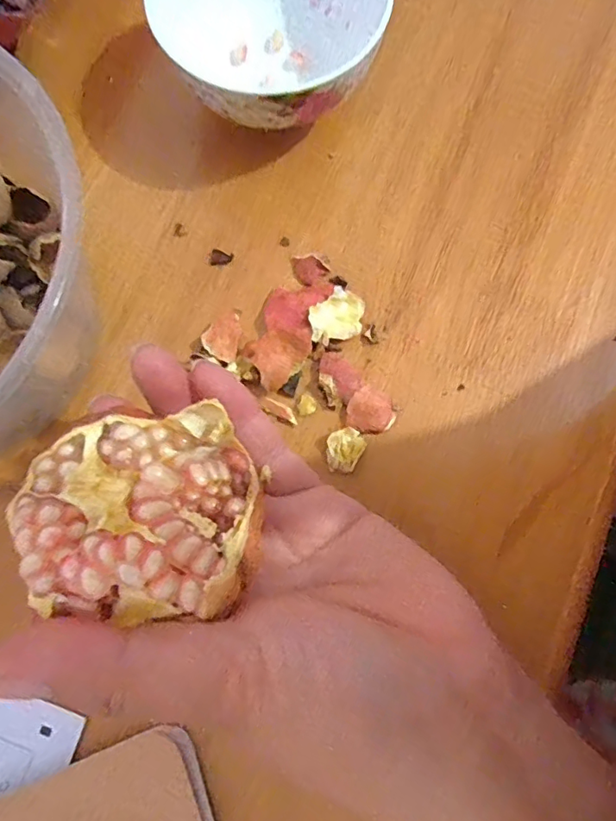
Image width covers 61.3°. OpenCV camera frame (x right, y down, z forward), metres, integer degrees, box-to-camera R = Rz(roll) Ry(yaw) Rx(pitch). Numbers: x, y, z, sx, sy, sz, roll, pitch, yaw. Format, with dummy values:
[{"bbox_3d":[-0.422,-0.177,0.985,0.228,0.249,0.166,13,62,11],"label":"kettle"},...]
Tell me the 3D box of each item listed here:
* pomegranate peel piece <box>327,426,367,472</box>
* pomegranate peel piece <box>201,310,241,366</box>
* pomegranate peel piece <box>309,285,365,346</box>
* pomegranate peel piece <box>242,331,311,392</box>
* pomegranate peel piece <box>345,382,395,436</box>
[{"bbox_3d":[0.015,0.016,0.213,0.015,0.004,0.019,31,80,6],"label":"pomegranate peel piece"},{"bbox_3d":[-0.037,-0.033,0.224,0.015,0.008,0.025,8,79,2],"label":"pomegranate peel piece"},{"bbox_3d":[0.012,-0.040,0.223,0.023,0.009,0.023,-2,79,0],"label":"pomegranate peel piece"},{"bbox_3d":[-0.012,-0.023,0.217,0.025,0.008,0.022,-36,80,-7],"label":"pomegranate peel piece"},{"bbox_3d":[0.027,0.000,0.217,0.020,0.004,0.020,0,79,0],"label":"pomegranate peel piece"}]

